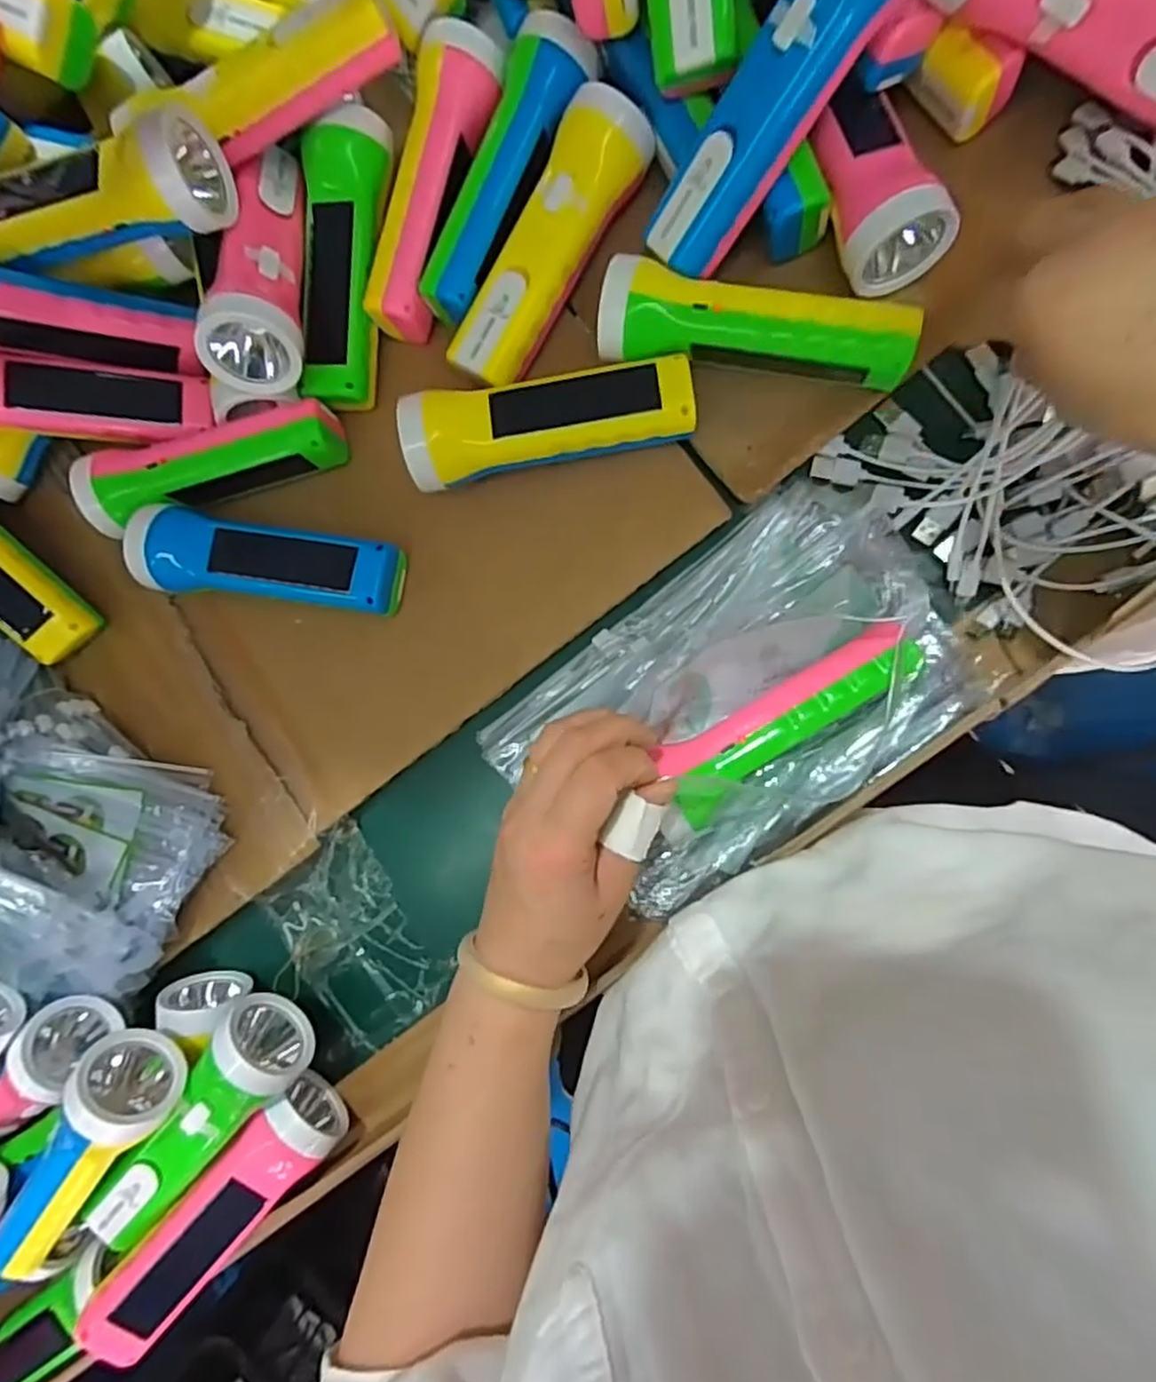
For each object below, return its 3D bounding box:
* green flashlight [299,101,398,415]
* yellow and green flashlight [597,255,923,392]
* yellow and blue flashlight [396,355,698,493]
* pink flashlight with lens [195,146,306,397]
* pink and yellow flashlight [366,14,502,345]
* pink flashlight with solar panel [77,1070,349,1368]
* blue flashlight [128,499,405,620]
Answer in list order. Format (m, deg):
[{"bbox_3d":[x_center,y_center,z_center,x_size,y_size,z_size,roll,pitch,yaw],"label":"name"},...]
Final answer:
[{"bbox_3d":[-0.143,-0.257,0.416,0.048,0.047,0.158,7,90,10],"label":"green flashlight"},{"bbox_3d":[0.092,-0.192,0.370,0.158,0.045,0.041,12,91,10],"label":"yellow and green flashlight"},{"bbox_3d":[-0.017,-0.151,0.382,0.159,0.035,0.044,-9,87,9],"label":"yellow and blue flashlight"},{"bbox_3d":[-0.179,-0.251,0.397,0.053,0.047,0.156,-2,75,10],"label":"pink flashlight with lens"},{"bbox_3d":[-0.088,-0.299,0.407,0.048,0.039,0.167,19,92,10],"label":"pink and yellow flashlight"},{"bbox_3d":[-0.211,0.308,0.401,0.048,0.043,0.167,42,76,8],"label":"pink flashlight with solar panel"},{"bbox_3d":[-0.189,-0.078,0.427,0.164,0.052,0.054,7,90,10],"label":"blue flashlight"}]

